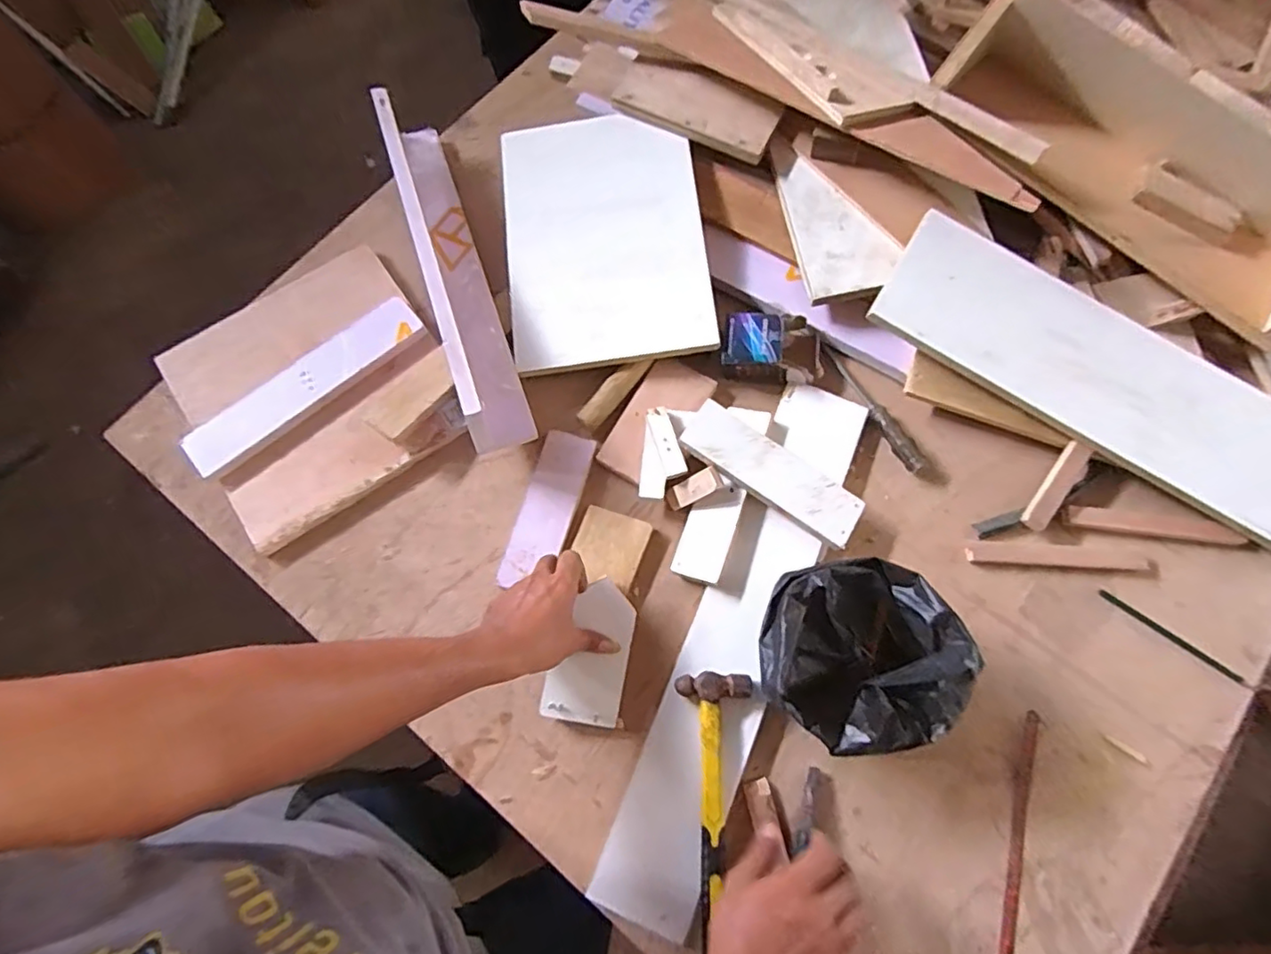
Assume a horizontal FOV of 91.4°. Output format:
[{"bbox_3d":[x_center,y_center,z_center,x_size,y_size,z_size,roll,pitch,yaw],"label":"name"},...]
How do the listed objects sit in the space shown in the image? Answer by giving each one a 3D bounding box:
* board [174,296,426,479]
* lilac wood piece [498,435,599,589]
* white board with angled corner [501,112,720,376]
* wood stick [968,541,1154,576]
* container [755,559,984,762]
[{"bbox_3d":[-0.403,-0.114,0.762,0.307,0.024,0.057,-38,75,-11],"label":"board"},{"bbox_3d":[-0.103,0.037,0.738,0.063,0.025,0.187,16,73,6],"label":"lilac wood piece"},{"bbox_3d":[-0.041,-0.309,0.798,0.247,0.016,0.347,-7,77,4],"label":"white board with angled corner"},{"bbox_3d":[0.486,0.092,0.709,0.210,0.007,0.025,4,72,2],"label":"wood stick"},{"bbox_3d":[0.215,0.171,0.612,0.180,0.116,0.178,0,72,1],"label":"container"}]

